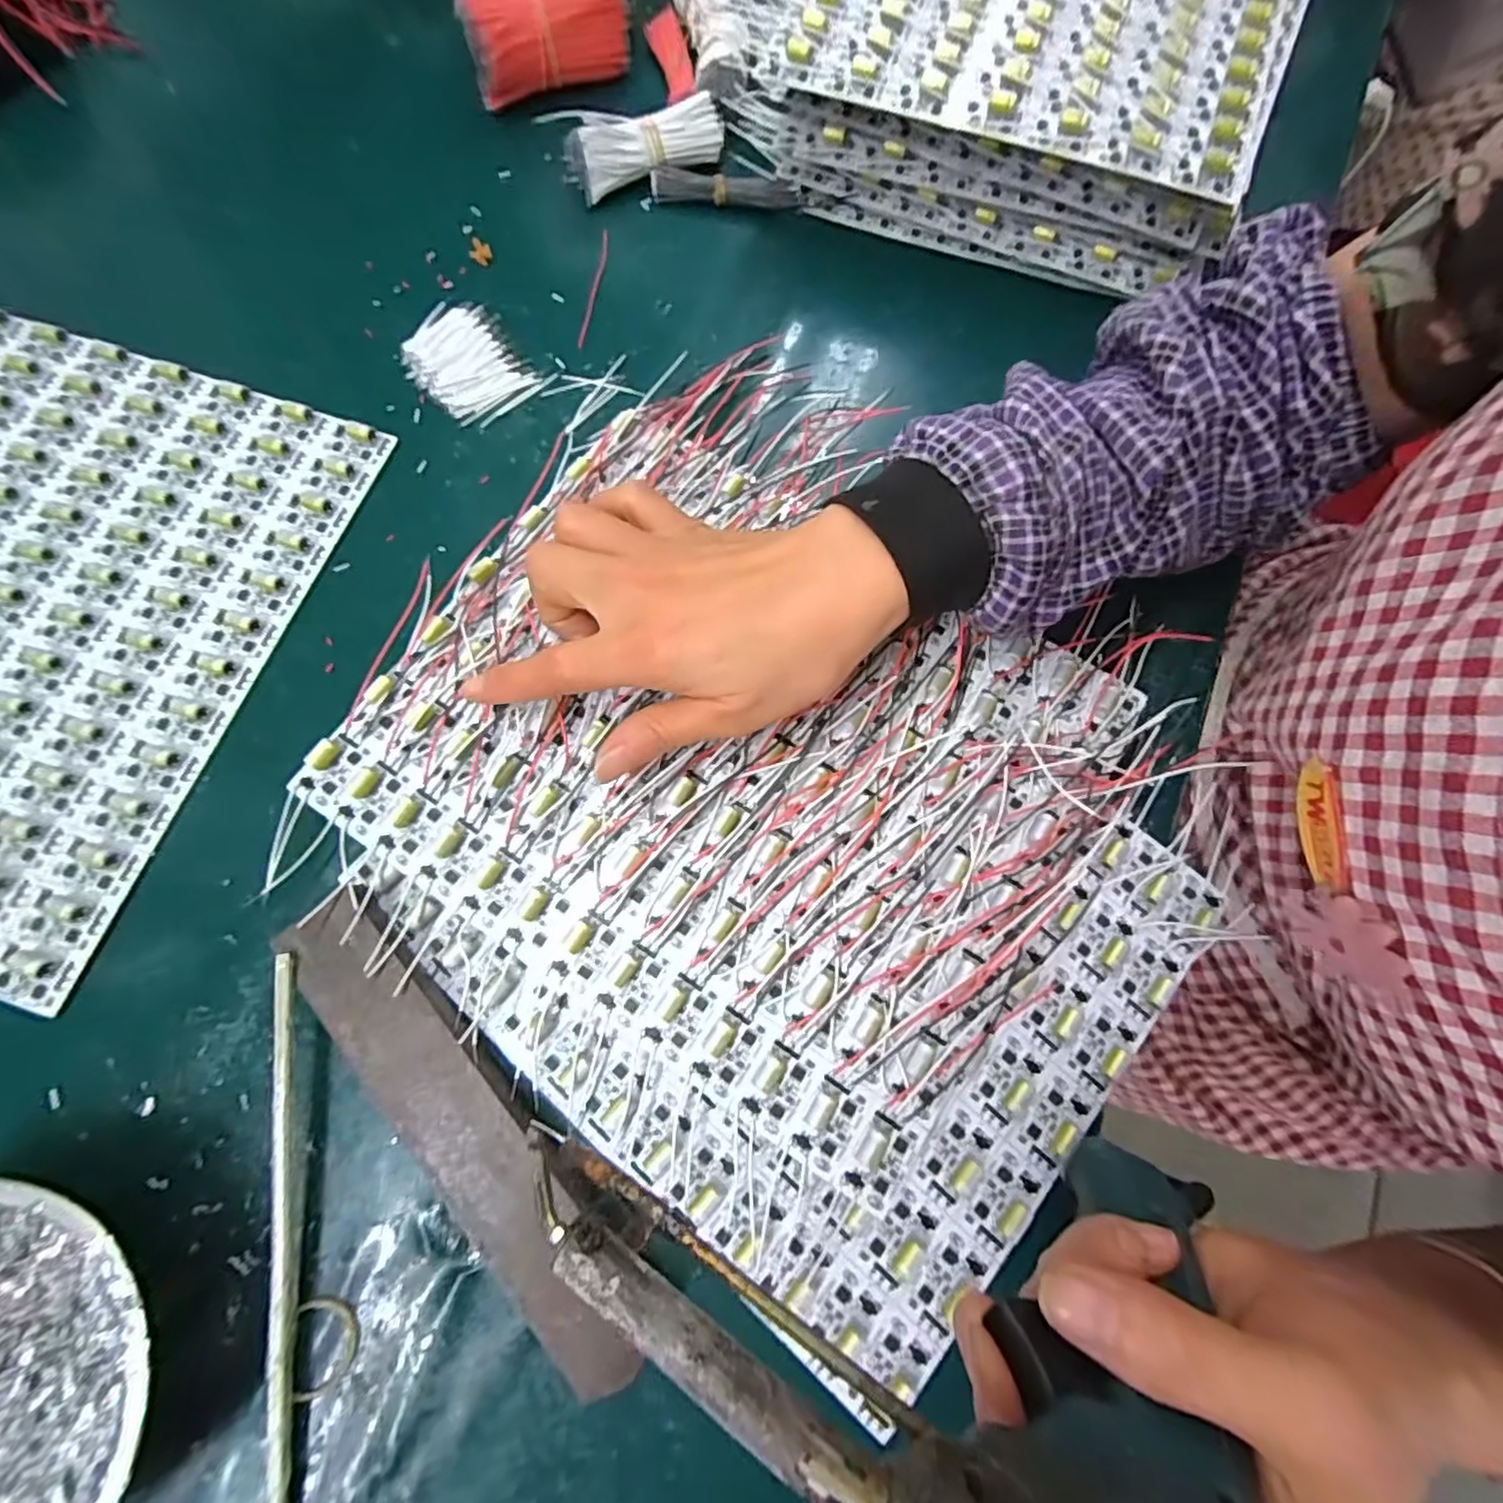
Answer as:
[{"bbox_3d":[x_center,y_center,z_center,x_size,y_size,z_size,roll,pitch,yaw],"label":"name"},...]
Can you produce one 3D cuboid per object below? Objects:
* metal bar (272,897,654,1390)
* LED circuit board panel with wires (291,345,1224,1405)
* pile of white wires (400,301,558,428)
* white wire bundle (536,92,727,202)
[{"bbox_3d":[-0.106,0.134,0.237,0.035,0.006,0.194,-40,78,-14],"label":"metal bar"},{"bbox_3d":[0.008,0.014,0.281,0.345,0.020,0.294,39,77,11],"label":"LED circuit board panel with wires"},{"bbox_3d":[-0.151,-0.207,0.347,0.074,0.007,0.055,43,78,11],"label":"pile of white wires"},{"bbox_3d":[-0.064,-0.352,0.379,0.096,0.032,0.035,-15,74,-5],"label":"white wire bundle"}]

